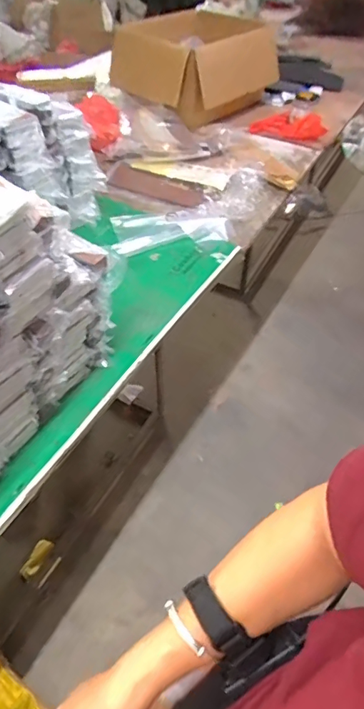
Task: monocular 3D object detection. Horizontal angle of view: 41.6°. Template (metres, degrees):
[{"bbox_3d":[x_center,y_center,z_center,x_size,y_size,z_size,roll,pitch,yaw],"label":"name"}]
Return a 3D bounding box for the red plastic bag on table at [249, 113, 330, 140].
[{"bbox_3d":[0.334,-0.727,1.532,0.241,0.061,0.102,27,51,38],"label":"red plastic bag on table"}]

